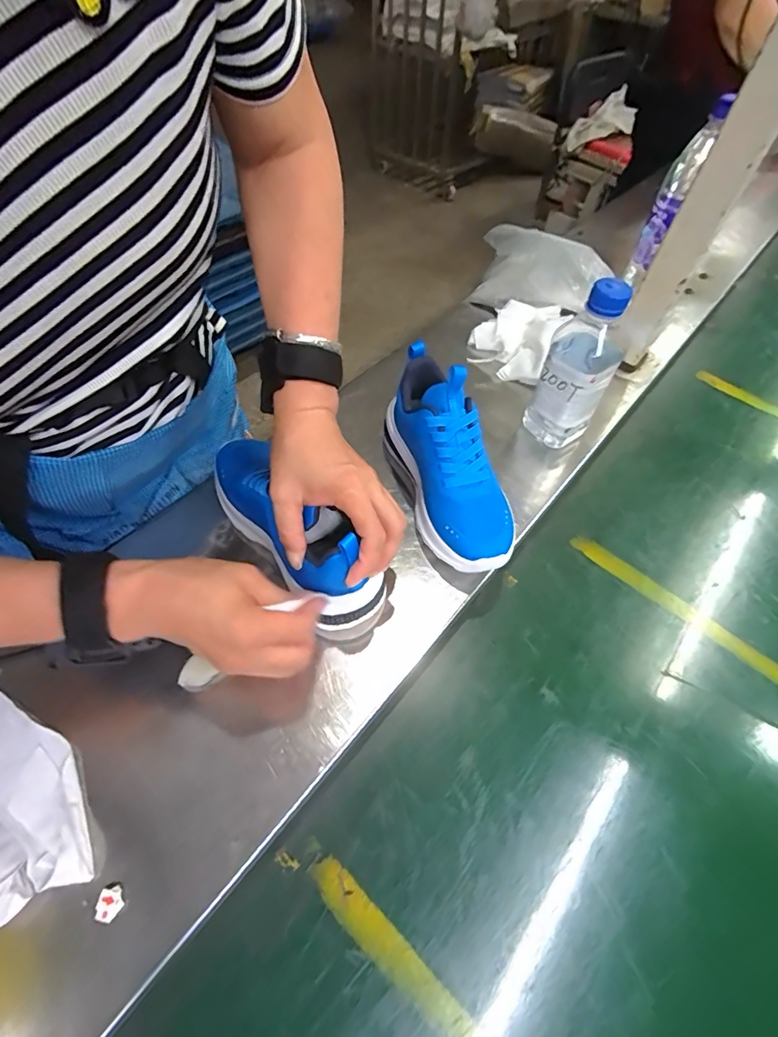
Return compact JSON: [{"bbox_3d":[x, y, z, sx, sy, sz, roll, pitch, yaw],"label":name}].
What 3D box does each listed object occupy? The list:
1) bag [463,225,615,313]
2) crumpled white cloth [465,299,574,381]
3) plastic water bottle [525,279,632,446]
[{"bbox_3d":[0.189,-0.310,0.601,0.056,0.101,0.163,-38,65,-25],"label":"bag"},{"bbox_3d":[0.169,-0.224,0.581,0.125,0.029,0.128,24,58,13],"label":"crumpled white cloth"},{"bbox_3d":[0.183,-0.140,0.455,0.063,0.186,0.066,25,58,14],"label":"plastic water bottle"}]

